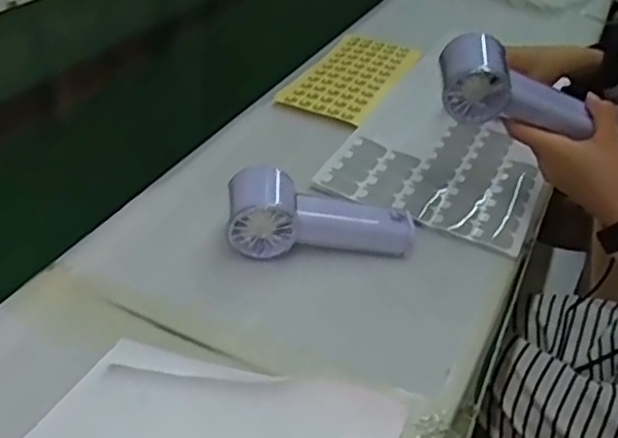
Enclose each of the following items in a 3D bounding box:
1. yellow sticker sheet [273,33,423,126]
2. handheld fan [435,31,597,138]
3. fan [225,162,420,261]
[{"bbox_3d":[0.054,-0.177,0.849,0.107,0.010,0.227,21,40,18],"label":"yellow sticker sheet"},{"bbox_3d":[0.180,-0.107,0.612,0.132,0.071,0.056,21,40,-9],"label":"handheld fan"},{"bbox_3d":[0.011,0.001,0.572,0.152,0.060,0.054,4,40,-3],"label":"fan"}]

